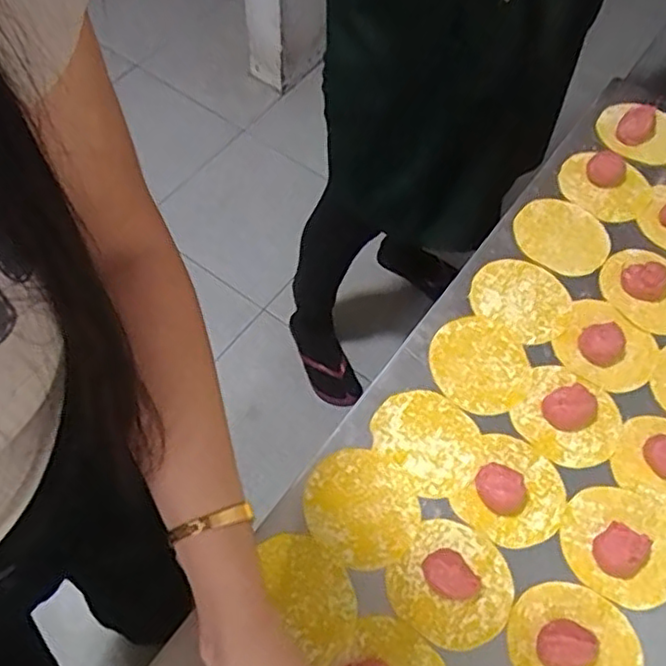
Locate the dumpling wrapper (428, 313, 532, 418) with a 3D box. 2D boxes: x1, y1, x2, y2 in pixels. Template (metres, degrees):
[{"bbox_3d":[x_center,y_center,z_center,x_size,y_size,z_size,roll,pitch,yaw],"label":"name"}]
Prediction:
[{"bbox_3d":[0.121,0.027,0.544,0.083,0.004,0.079,0,62,-1],"label":"dumpling wrapper"}]

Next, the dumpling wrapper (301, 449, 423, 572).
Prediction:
[{"bbox_3d":[0.020,0.127,0.481,0.084,0.004,0.077,1,62,-2],"label":"dumpling wrapper"}]

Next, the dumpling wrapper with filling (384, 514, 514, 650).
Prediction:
[{"bbox_3d":[0.084,0.169,0.447,0.079,0.024,0.078,1,62,-2],"label":"dumpling wrapper with filling"}]

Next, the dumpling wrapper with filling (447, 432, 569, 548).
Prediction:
[{"bbox_3d":[0.134,0.114,0.483,0.077,0.023,0.078,1,62,-2],"label":"dumpling wrapper with filling"}]

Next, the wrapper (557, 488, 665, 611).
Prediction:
[{"bbox_3d":[0.209,0.149,0.467,0.086,0.026,0.077,26,64,11],"label":"wrapper"}]

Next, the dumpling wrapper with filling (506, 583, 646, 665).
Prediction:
[{"bbox_3d":[0.161,0.205,0.429,0.086,0.026,0.077,23,64,10],"label":"dumpling wrapper with filling"}]

